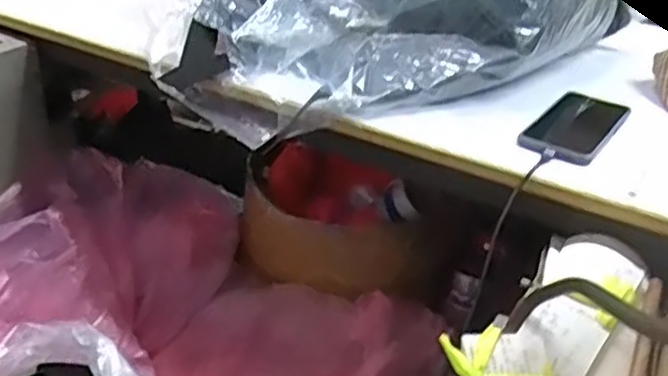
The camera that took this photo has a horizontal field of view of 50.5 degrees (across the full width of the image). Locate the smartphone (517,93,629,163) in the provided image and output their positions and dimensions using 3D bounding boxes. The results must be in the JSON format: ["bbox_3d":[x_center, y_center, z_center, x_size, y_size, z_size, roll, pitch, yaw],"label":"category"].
[{"bbox_3d":[0.269,-0.068,0.785,0.079,0.013,0.167,21,34,27],"label":"smartphone"}]

